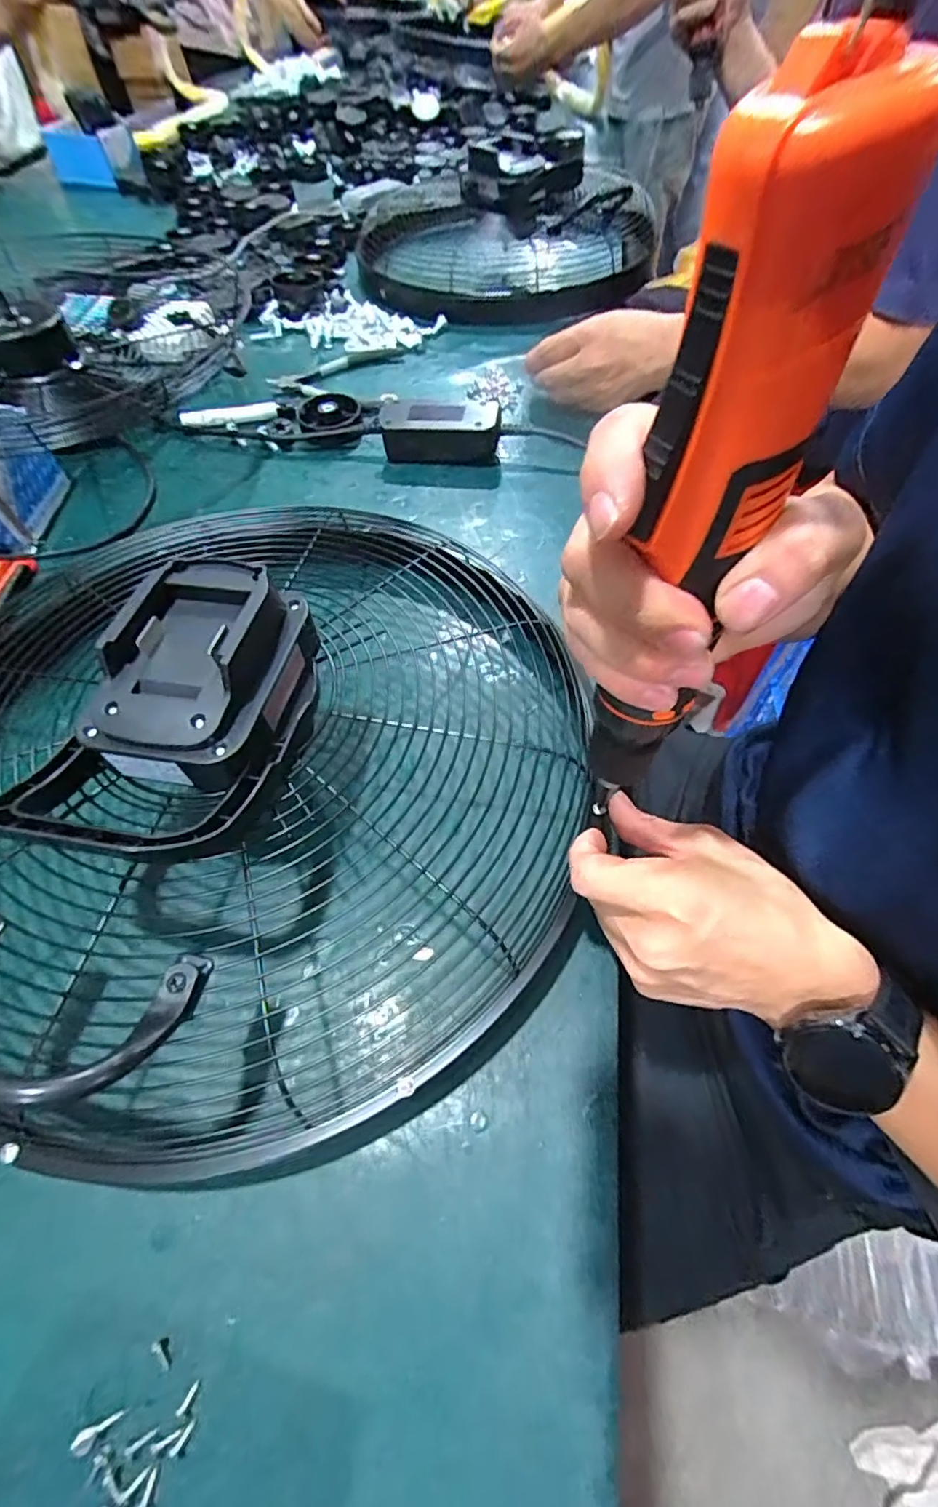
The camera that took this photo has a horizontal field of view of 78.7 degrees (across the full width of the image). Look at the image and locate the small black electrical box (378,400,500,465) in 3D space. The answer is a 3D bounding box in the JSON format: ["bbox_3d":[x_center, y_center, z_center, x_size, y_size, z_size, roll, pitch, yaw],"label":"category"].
[{"bbox_3d":[-0.027,-0.323,0.576,0.121,0.045,0.059,6,57,5],"label":"small black electrical box"}]

